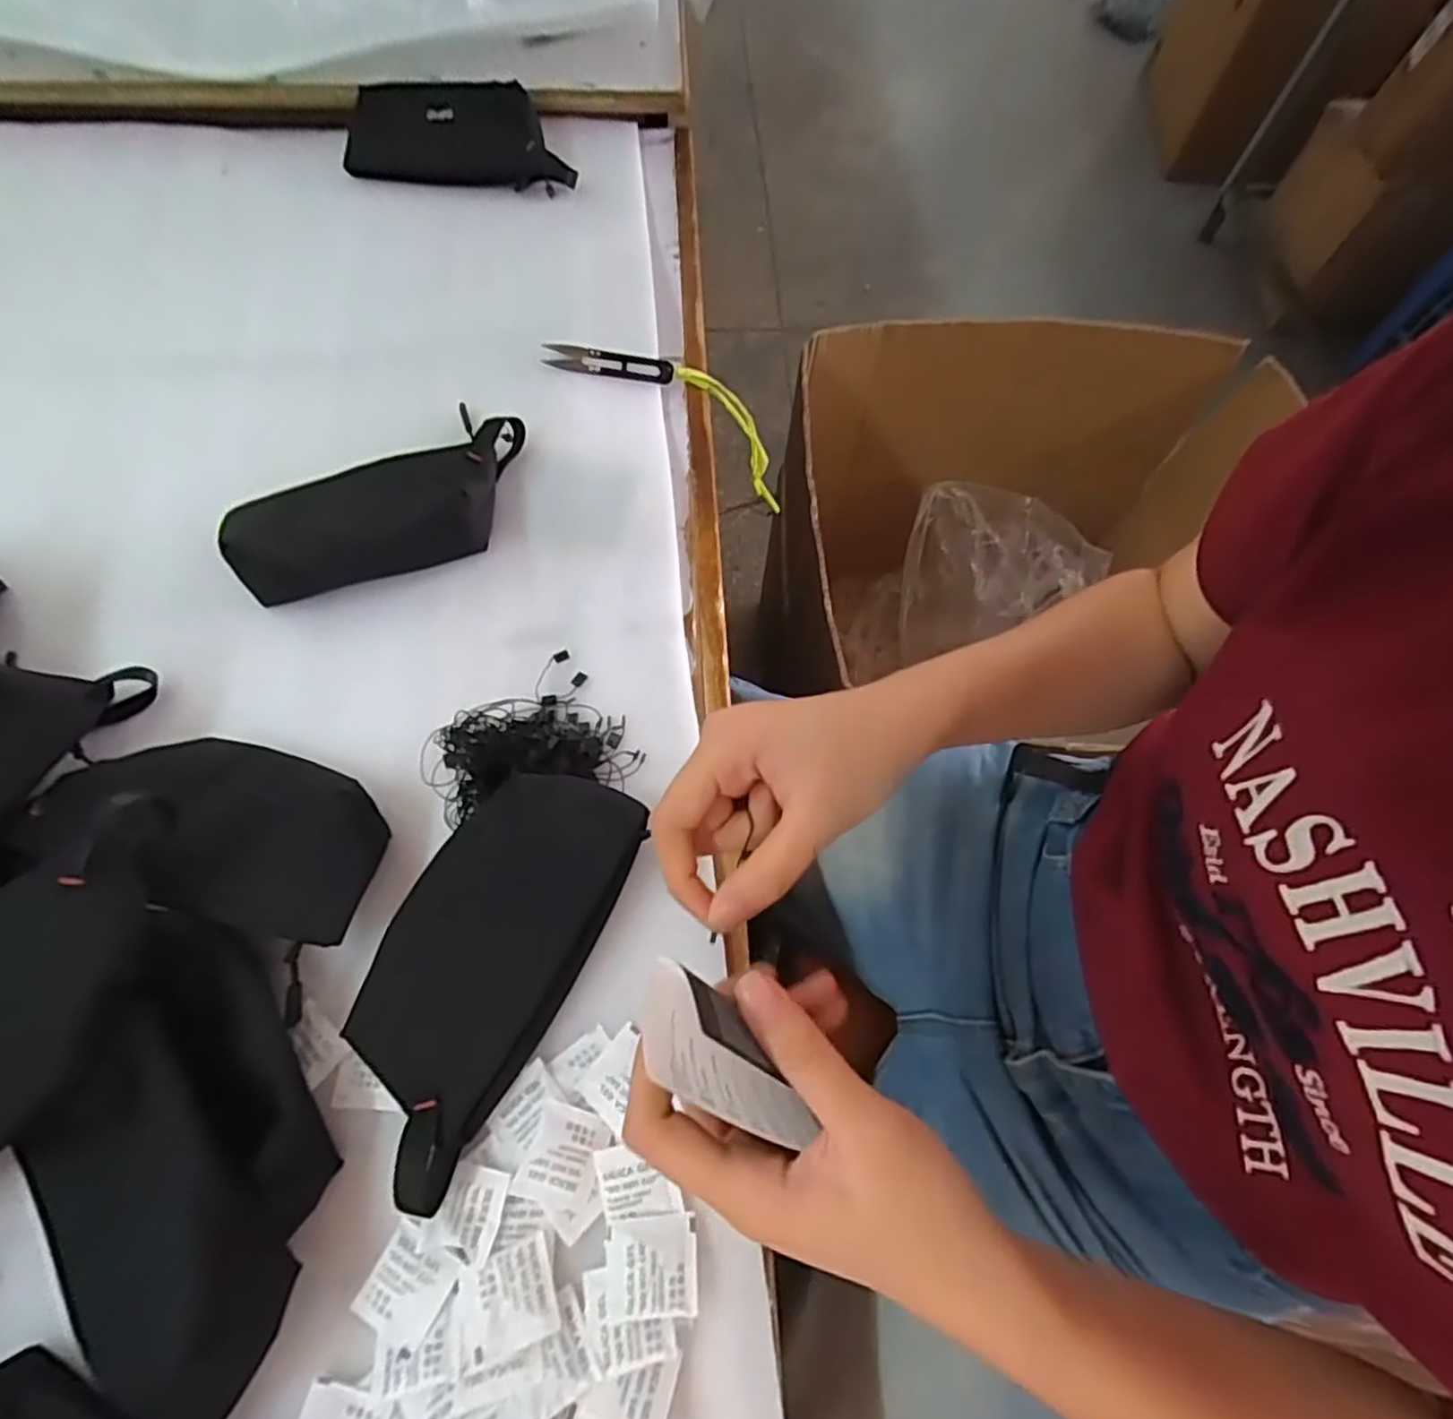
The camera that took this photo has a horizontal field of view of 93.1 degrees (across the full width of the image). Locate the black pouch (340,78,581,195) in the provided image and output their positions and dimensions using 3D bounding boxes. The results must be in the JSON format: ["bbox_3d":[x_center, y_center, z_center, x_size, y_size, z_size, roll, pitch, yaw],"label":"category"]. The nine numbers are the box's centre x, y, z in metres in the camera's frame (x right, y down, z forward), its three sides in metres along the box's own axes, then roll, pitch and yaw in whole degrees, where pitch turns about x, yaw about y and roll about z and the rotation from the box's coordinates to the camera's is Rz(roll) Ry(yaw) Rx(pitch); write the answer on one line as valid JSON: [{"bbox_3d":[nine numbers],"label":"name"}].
[{"bbox_3d":[-0.248,-0.531,0.636,0.213,0.043,0.082,2,67,-1],"label":"black pouch"}]

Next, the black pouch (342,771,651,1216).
[{"bbox_3d":[-0.132,0.131,0.377,0.093,0.025,0.213,26,69,8],"label":"black pouch"}]

